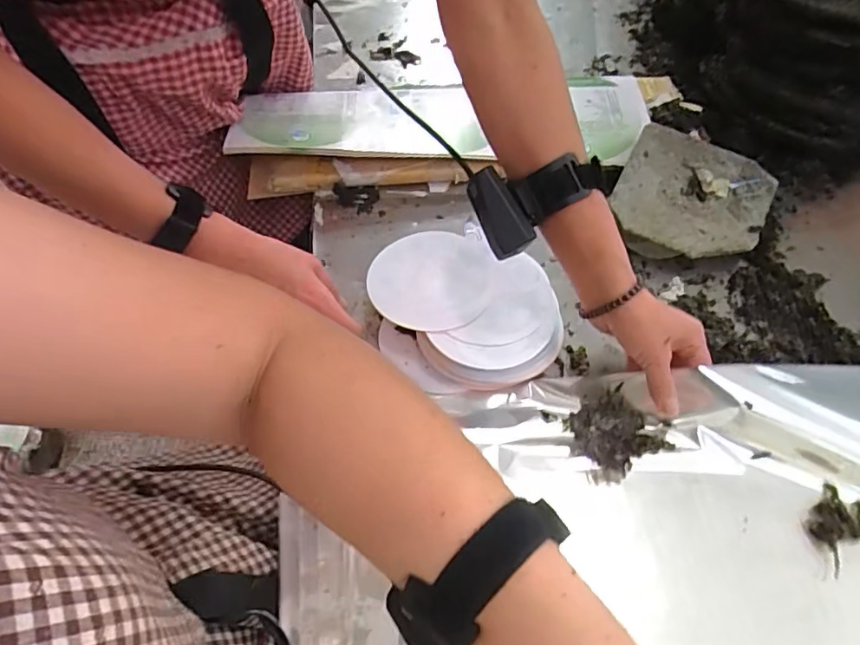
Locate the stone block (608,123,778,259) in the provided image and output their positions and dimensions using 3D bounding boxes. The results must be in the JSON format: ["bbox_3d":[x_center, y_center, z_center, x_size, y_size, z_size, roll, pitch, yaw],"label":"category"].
[{"bbox_3d":[0.272,-0.125,0.584,0.145,0.046,0.149,24,63,16],"label":"stone block"}]

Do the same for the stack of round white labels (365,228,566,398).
[{"bbox_3d":[0.031,-0.015,0.526,0.160,0.040,0.165,-12,59,-5],"label":"stack of round white labels"}]

